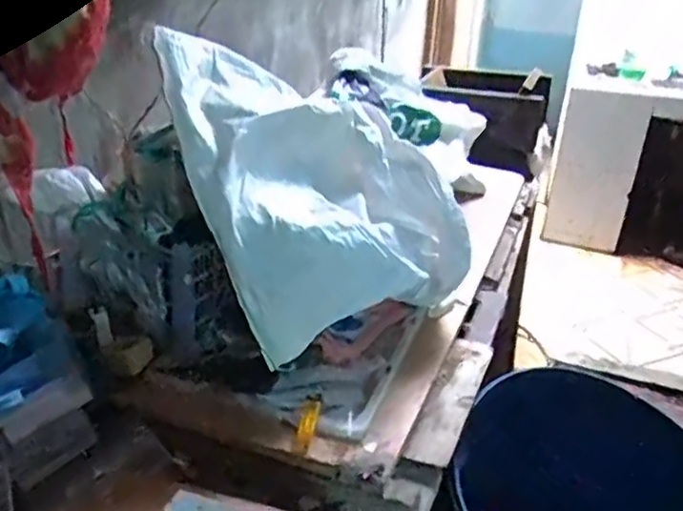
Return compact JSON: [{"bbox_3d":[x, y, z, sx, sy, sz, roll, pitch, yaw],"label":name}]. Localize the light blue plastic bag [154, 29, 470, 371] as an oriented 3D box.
[{"bbox_3d":[-0.045,-0.121,1.050,0.410,0.344,0.408,-22,37,-37],"label":"light blue plastic bag"}]

